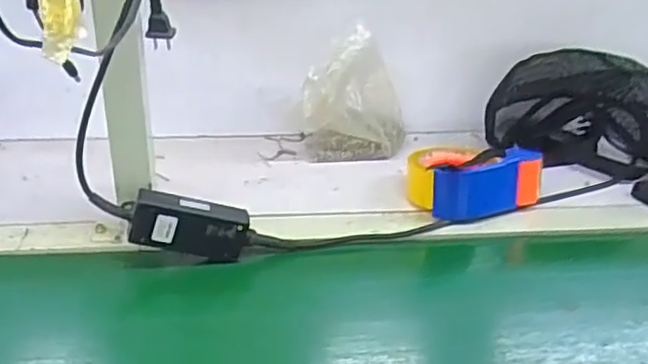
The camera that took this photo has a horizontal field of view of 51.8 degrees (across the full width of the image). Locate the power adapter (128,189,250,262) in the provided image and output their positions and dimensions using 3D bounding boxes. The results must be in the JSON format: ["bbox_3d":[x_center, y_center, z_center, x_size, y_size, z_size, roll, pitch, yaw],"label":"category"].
[{"bbox_3d":[-0.136,0.046,0.679,0.113,0.057,0.026,14,21,-19],"label":"power adapter"}]

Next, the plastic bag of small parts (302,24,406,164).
[{"bbox_3d":[0.041,-0.107,0.893,0.136,0.161,0.072,0,26,2],"label":"plastic bag of small parts"}]

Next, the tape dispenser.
[{"bbox_3d":[0.178,-0.008,0.811,0.151,0.058,0.091,-5,26,-9],"label":"tape dispenser"}]

